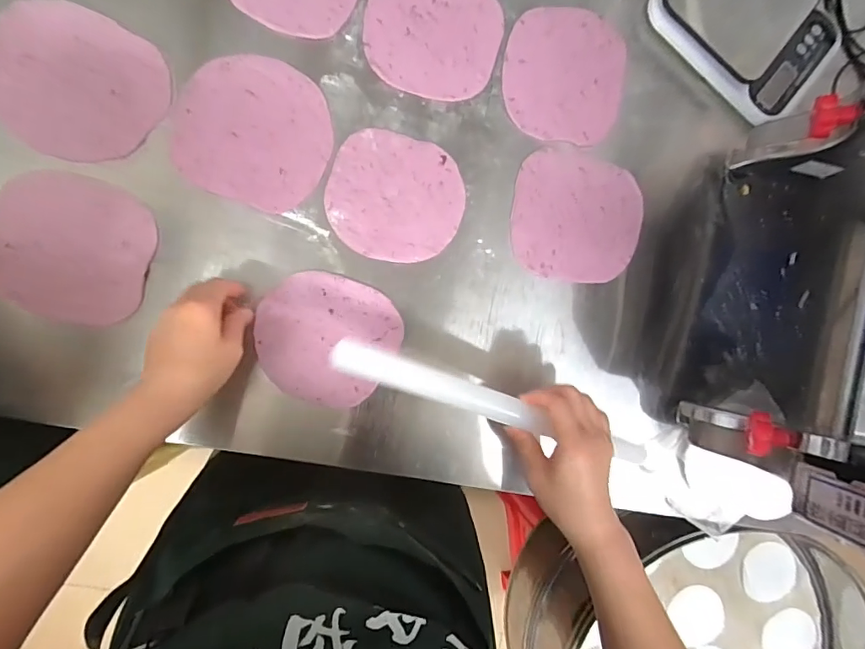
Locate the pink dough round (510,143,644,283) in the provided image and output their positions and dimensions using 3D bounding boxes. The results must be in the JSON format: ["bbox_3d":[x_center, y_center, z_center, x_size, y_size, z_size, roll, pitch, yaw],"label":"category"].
[{"bbox_3d":[0.157,-0.118,0.516,0.140,0.007,0.138,0,93,-7],"label":"pink dough round"}]

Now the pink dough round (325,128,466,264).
[{"bbox_3d":[-0.037,-0.130,0.490,0.135,0.007,0.125,0,93,-7],"label":"pink dough round"}]

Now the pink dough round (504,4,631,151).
[{"bbox_3d":[0.141,-0.267,0.509,0.129,0.004,0.138,0,93,-7],"label":"pink dough round"}]

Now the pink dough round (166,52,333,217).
[{"bbox_3d":[-0.174,-0.192,0.472,0.144,0.005,0.140,0,93,-7],"label":"pink dough round"}]

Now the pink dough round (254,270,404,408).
[{"bbox_3d":[-0.106,0.016,0.484,0.137,0.009,0.127,0,93,-7],"label":"pink dough round"}]

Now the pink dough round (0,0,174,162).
[{"bbox_3d":[-0.341,-0.229,0.451,0.156,0.004,0.137,31,89,-7],"label":"pink dough round"}]

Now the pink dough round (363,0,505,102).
[{"bbox_3d":[0.002,-0.304,0.492,0.138,0.006,0.128,9,92,-7],"label":"pink dough round"}]

